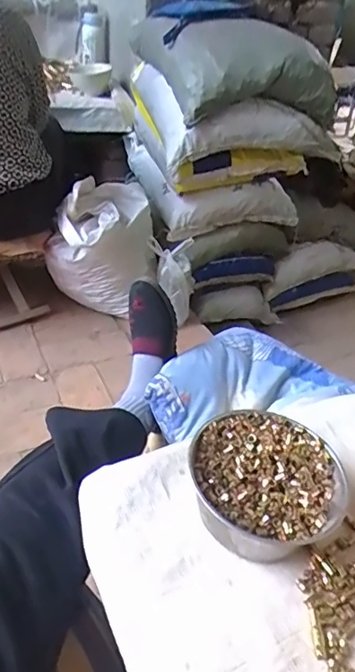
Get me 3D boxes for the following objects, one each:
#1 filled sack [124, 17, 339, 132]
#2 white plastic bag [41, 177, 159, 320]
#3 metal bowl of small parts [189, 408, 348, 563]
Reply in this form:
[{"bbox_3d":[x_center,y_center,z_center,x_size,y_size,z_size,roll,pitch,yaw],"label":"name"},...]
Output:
[{"bbox_3d":[0.152,-0.812,1.511,0.473,0.206,0.525,-7,40,-16],"label":"filled sack"},{"bbox_3d":[-0.211,-0.240,1.462,0.234,0.328,0.245,25,41,22],"label":"white plastic bag"},{"bbox_3d":[0.093,0.154,0.534,0.150,0.064,0.150,4,38,-3],"label":"metal bowl of small parts"}]

